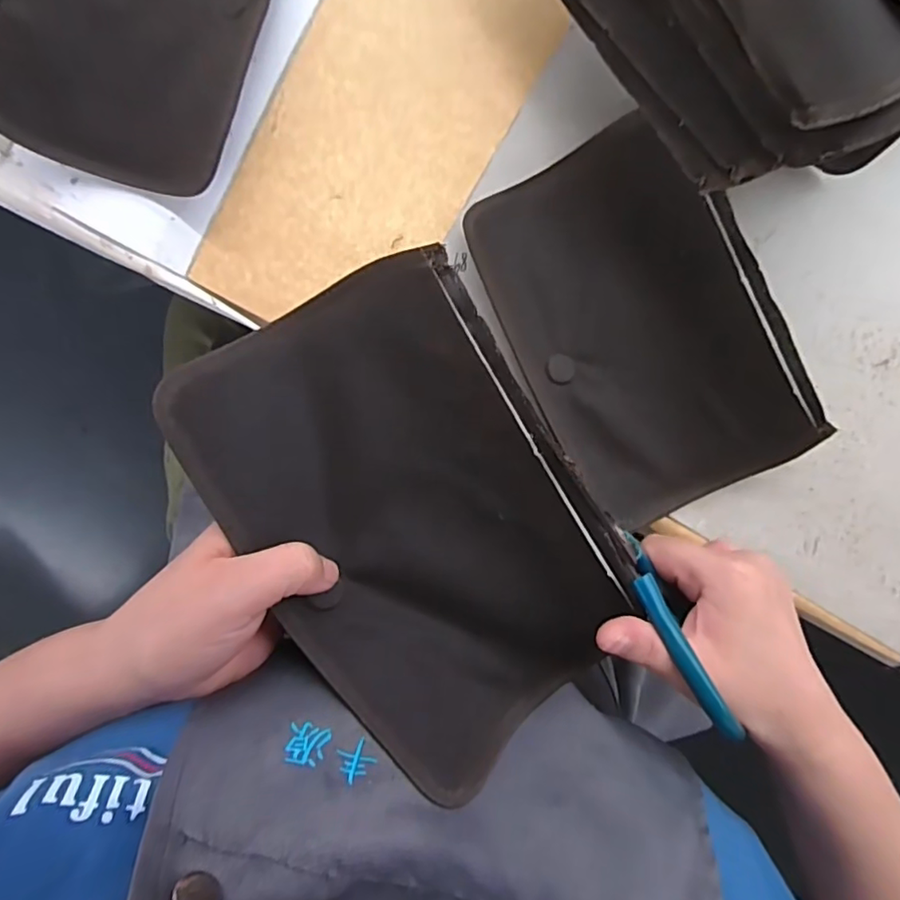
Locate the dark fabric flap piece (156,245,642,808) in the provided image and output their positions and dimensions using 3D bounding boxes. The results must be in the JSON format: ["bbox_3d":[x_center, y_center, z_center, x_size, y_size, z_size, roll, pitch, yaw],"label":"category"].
[{"bbox_3d":[-0.009,0.031,0.258,0.137,0.052,0.216,-34,94,3],"label":"dark fabric flap piece"}]

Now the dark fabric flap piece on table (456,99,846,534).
[{"bbox_3d":[0.109,-0.071,0.344,0.133,0.049,0.217,-27,94,3],"label":"dark fabric flap piece on table"}]

